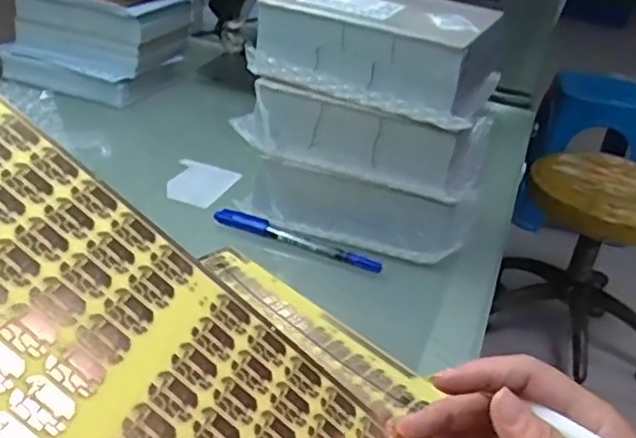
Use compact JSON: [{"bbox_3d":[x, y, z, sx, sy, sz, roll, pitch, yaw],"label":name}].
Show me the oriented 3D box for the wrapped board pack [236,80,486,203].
[{"bbox_3d":[0.044,-0.085,0.538,0.180,0.060,0.139,15,31,13],"label":"wrapped board pack"}]

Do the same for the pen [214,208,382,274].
[{"bbox_3d":[-0.017,0.015,0.527,0.138,0.014,0.012,15,31,13],"label":"pen"}]

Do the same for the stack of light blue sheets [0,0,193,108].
[{"bbox_3d":[-0.248,-0.215,0.761,0.169,0.124,0.123,15,31,12],"label":"stack of light blue sheets"}]

